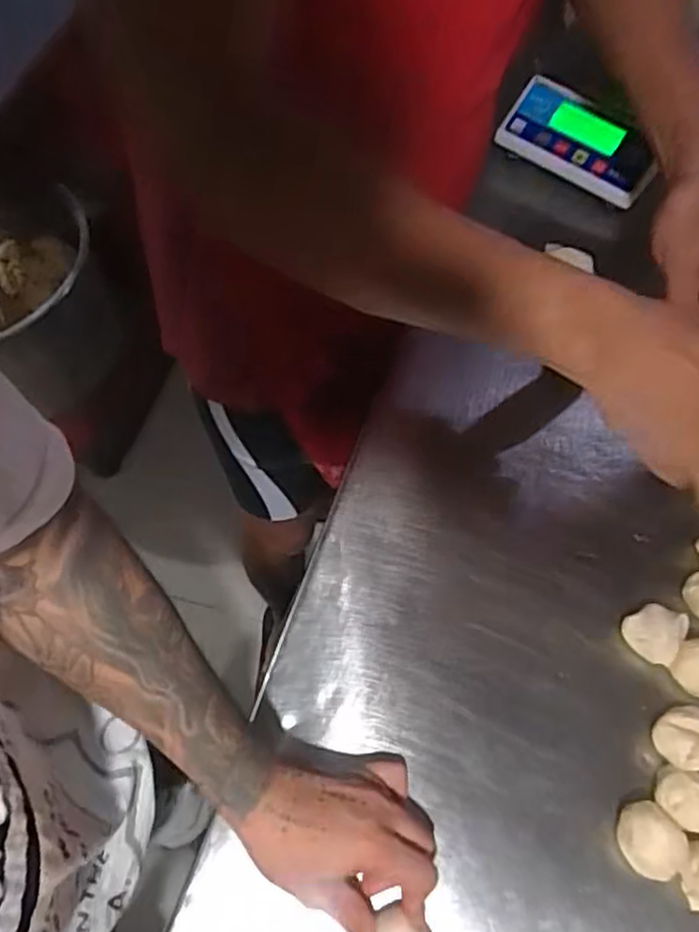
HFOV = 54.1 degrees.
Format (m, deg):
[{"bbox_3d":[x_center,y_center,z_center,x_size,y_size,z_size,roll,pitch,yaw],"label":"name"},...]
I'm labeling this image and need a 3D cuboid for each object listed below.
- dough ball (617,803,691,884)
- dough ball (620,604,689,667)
[{"bbox_3d":[0.209,0.261,0.475,0.044,0.035,0.048,6,63,2],"label":"dough ball"},{"bbox_3d":[0.243,0.134,0.547,0.043,0.036,0.045,-40,71,-19],"label":"dough ball"}]

